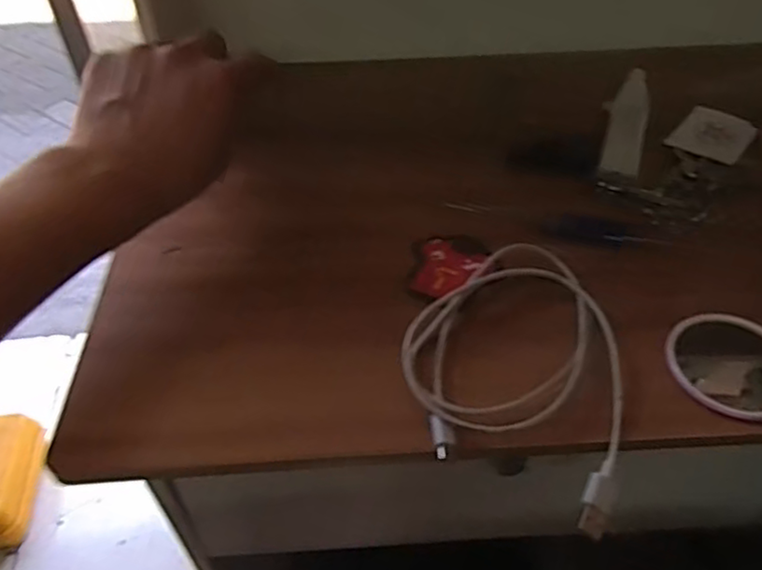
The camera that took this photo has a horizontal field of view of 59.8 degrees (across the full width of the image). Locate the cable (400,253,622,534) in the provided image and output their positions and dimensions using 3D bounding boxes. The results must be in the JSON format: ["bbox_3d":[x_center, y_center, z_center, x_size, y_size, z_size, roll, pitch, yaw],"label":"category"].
[{"bbox_3d":[0.076,0.034,0.341,0.115,0.016,0.145,18,49,17],"label":"cable"}]

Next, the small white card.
[{"bbox_3d":[0.240,-0.109,0.478,0.048,0.004,0.066,30,54,26],"label":"small white card"}]

